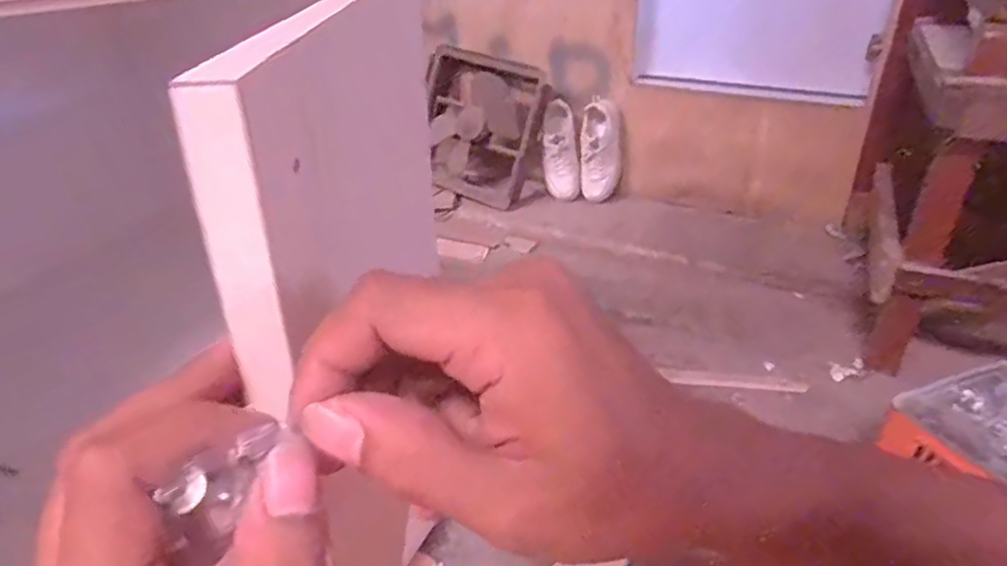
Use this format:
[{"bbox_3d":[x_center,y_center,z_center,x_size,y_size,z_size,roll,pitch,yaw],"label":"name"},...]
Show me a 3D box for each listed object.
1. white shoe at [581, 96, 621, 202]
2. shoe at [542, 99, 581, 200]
[{"bbox_3d":[0.265,-0.361,1.799,0.105,0.256,0.119,6,30,10],"label":"white shoe"},{"bbox_3d":[0.160,-0.352,1.823,0.105,0.256,0.089,1,29,1],"label":"shoe"}]

